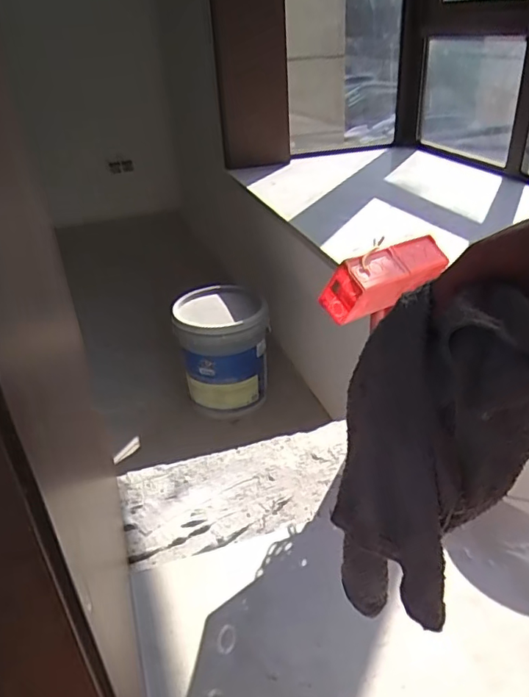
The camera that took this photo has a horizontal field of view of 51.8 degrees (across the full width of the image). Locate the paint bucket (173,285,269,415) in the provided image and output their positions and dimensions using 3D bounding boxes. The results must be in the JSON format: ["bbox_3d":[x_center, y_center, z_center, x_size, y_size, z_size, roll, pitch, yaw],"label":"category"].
[{"bbox_3d":[-0.147,0.011,1.881,0.301,0.364,0.291,-12,31,-14],"label":"paint bucket"}]

